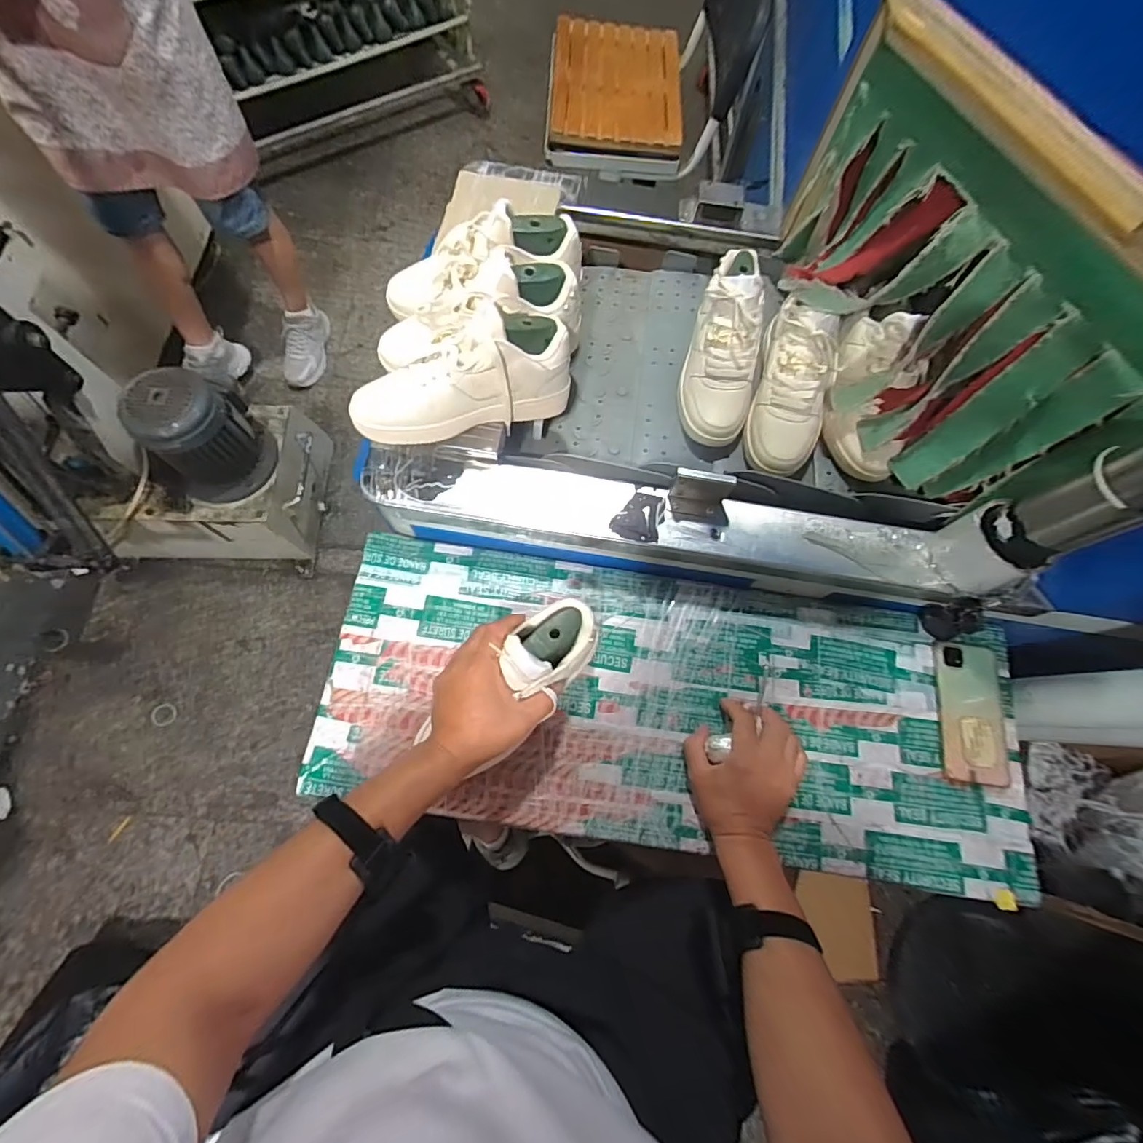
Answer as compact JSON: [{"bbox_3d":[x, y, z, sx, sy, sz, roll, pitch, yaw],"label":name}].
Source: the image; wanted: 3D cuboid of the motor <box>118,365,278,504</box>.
[{"bbox_3d":[-0.764,-0.279,1.055,0.184,0.226,0.182,-21,74,-9],"label":"motor"}]

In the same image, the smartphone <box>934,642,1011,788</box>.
[{"bbox_3d":[0.490,0.170,0.616,0.078,0.016,0.164,4,74,3],"label":"smartphone"}]

